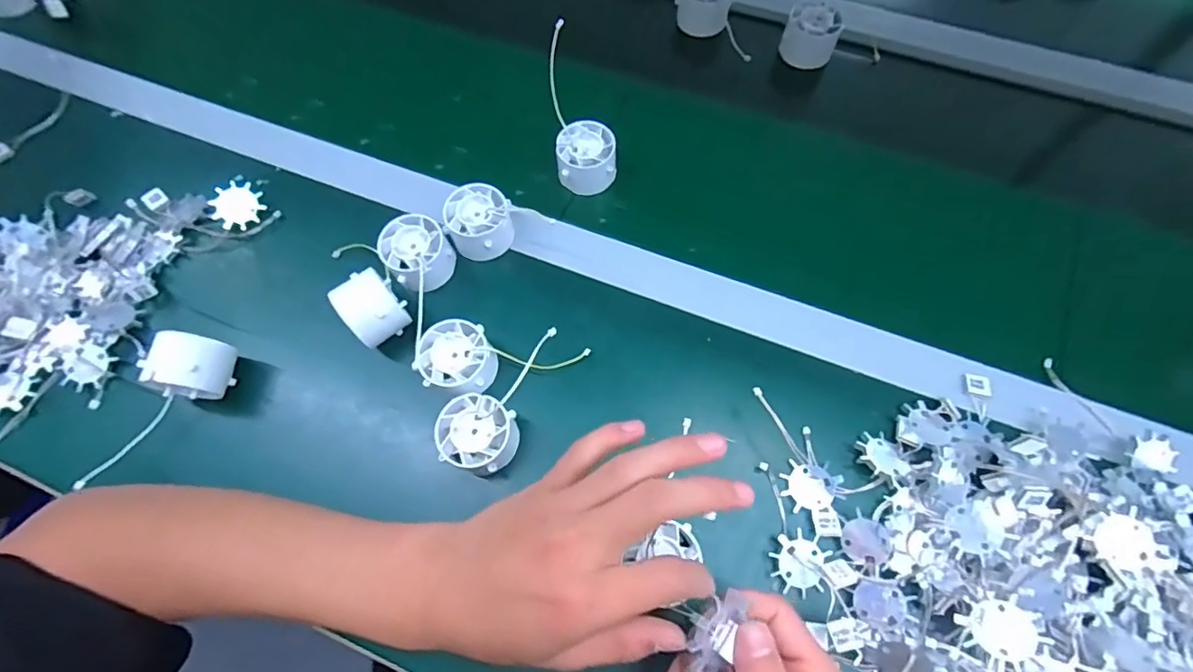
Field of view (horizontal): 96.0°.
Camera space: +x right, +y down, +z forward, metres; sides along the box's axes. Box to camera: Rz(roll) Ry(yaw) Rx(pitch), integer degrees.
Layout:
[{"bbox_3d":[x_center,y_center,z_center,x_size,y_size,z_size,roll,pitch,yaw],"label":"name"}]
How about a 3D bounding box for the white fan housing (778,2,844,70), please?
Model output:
[{"bbox_3d":[0.205,-0.288,0.514,0.049,0.037,0.042,17,69,8],"label":"white fan housing"}]

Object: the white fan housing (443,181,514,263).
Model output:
[{"bbox_3d":[-0.095,-0.091,0.436,0.049,0.040,0.047,31,71,13],"label":"white fan housing"}]

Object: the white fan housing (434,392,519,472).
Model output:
[{"bbox_3d":[-0.081,0.068,0.370,0.049,0.034,0.048,25,70,11],"label":"white fan housing"}]

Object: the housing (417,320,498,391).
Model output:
[{"bbox_3d":[-0.100,0.016,0.391,0.048,0.030,0.048,10,68,5],"label":"housing"}]

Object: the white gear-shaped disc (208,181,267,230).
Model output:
[{"bbox_3d":[-0.306,-0.111,0.459,0.041,0.010,0.035,-47,116,-22],"label":"white gear-shaped disc"}]

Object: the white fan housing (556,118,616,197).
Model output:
[{"bbox_3d":[-0.008,-0.154,0.463,0.047,0.032,0.051,0,67,1],"label":"white fan housing"}]

